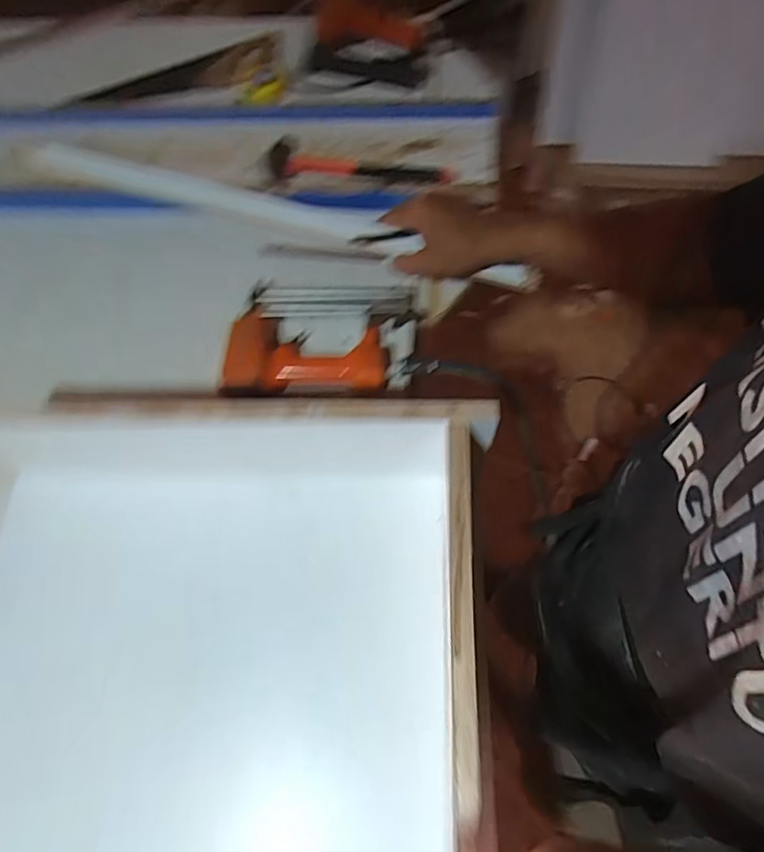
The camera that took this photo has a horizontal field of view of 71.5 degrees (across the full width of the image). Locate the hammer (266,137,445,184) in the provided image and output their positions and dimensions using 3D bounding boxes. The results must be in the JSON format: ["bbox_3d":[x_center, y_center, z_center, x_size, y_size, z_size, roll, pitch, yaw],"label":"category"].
[{"bbox_3d":[-0.037,-0.374,0.749,0.260,0.024,0.090,6,68,8],"label":"hammer"}]

